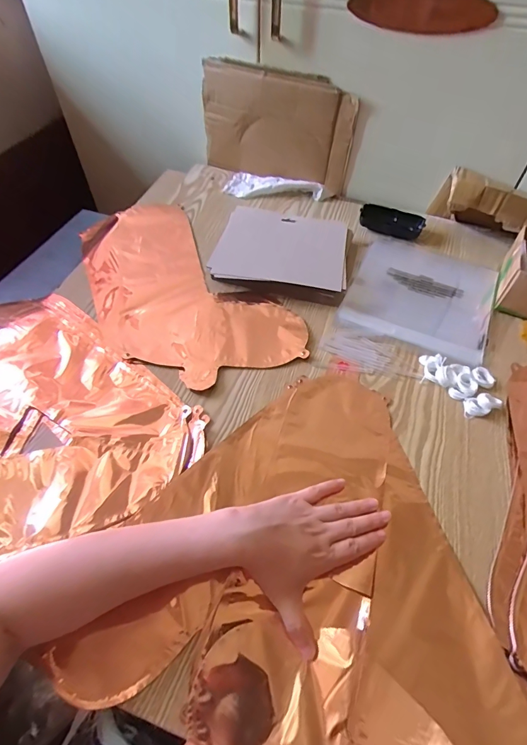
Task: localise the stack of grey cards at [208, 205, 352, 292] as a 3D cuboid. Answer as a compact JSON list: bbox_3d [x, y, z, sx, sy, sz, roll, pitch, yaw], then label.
[{"bbox_3d":[0.028,-0.204,0.621,0.199,0.036,0.157,6,54,1],"label":"stack of grey cards"}]

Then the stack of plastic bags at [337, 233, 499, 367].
[{"bbox_3d":[0.244,-0.125,0.590,0.204,0.011,0.231,22,56,13],"label":"stack of plastic bags"}]

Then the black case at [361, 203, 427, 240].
[{"bbox_3d":[0.225,-0.263,0.680,0.108,0.028,0.049,16,55,8],"label":"black case"}]

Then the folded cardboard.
[{"bbox_3d":[0.021,-0.439,0.706,0.277,0.175,0.031,20,55,11],"label":"folded cardboard"}]

